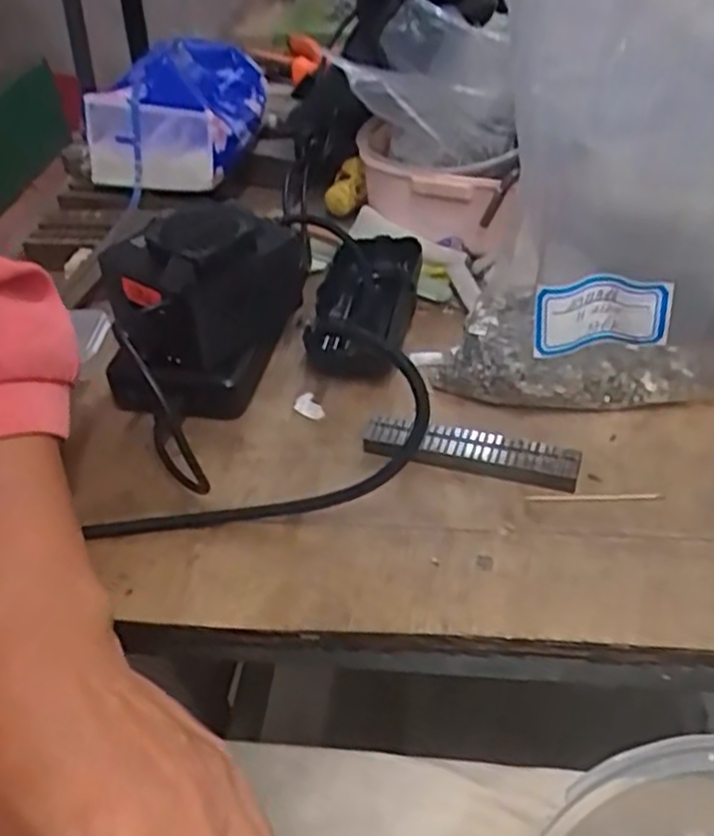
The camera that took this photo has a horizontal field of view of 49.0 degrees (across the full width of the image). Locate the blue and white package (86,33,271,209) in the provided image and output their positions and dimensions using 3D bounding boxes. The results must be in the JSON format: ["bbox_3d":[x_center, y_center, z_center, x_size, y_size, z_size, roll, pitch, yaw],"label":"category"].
[{"bbox_3d":[-0.124,-0.214,0.539,0.095,0.065,0.125,2,42,7],"label":"blue and white package"}]

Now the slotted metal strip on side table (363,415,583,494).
[{"bbox_3d":[0.052,0.015,0.360,0.098,0.012,0.018,11,44,17],"label":"slotted metal strip on side table"}]

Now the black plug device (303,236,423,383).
[{"bbox_3d":[0.005,-0.067,0.451,0.055,0.021,0.104,8,43,14],"label":"black plug device"}]

